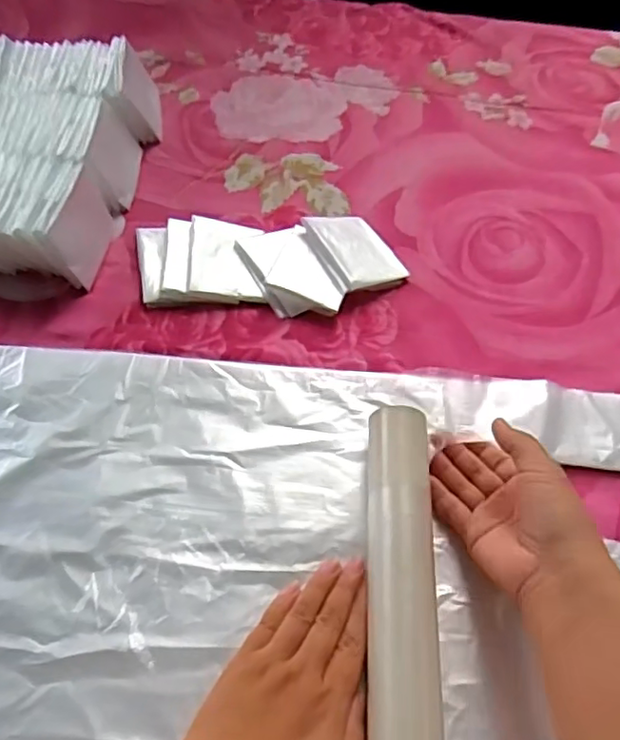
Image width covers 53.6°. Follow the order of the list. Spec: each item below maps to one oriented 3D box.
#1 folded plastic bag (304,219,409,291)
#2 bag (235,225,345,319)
[{"bbox_3d":[0.037,-0.105,0.534,0.064,0.019,0.087,-25,62,-19],"label":"folded plastic bag"},{"bbox_3d":[-0.017,-0.083,0.517,0.060,0.014,0.102,-20,60,-16],"label":"bag"}]

